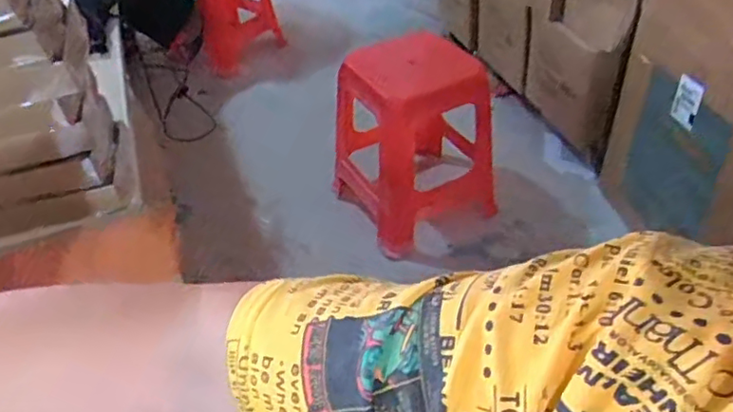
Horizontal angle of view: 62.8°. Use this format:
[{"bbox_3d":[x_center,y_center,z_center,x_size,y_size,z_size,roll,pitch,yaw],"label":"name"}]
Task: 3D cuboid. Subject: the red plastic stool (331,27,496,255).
[{"bbox_3d":[0.150,-0.187,1.687,0.417,0.512,0.370,-25,46,-20],"label":"red plastic stool"}]

